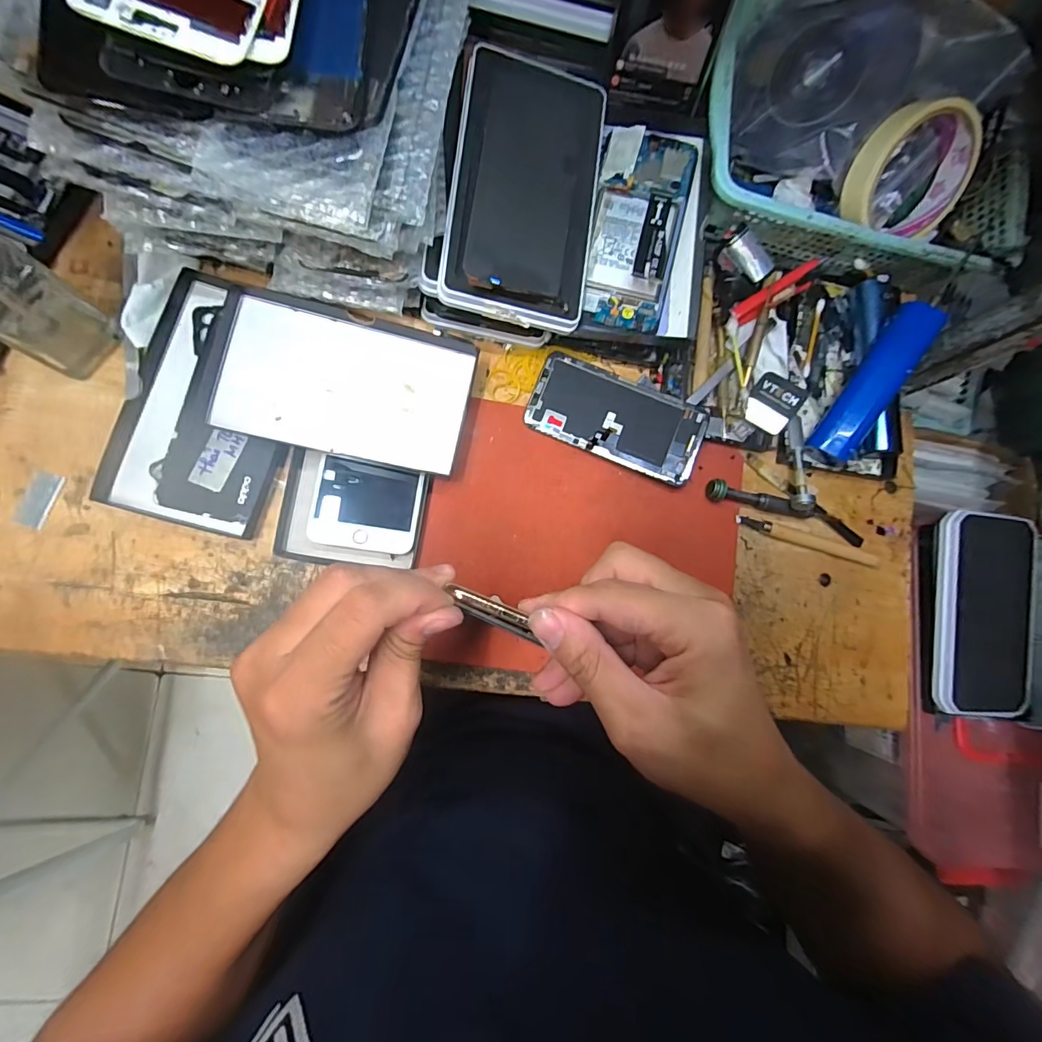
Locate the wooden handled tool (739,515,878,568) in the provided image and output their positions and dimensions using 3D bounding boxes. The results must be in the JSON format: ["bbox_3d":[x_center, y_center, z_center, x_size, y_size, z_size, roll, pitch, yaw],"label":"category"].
[{"bbox_3d":[0.245,0.016,0.410,0.128,0.017,0.012,17,82,-6],"label":"wooden handled tool"}]

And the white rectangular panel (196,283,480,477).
[{"bbox_3d":[-0.129,-0.101,0.350,0.179,0.019,0.104,12,83,-7],"label":"white rectangular panel"}]

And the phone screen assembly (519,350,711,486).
[{"bbox_3d":[0.078,-0.083,0.391,0.141,0.004,0.066,21,86,1],"label":"phone screen assembly"}]

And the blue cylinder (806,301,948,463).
[{"bbox_3d":[0.283,-0.109,0.386,0.031,0.025,0.129,28,101,-7],"label":"blue cylinder"}]

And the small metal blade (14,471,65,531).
[{"bbox_3d":[-0.338,-0.015,0.336,0.022,0.004,0.039,17,82,-6],"label":"small metal blade"}]

